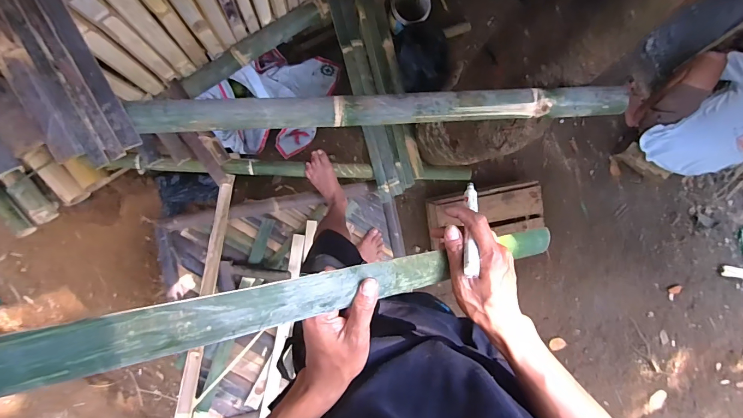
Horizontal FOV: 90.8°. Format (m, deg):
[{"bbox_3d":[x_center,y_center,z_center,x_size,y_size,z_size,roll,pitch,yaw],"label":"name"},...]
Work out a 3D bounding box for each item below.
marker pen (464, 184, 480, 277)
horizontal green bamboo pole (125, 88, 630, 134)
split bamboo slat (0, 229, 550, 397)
[{"bbox_3d":[0.114,0.016,0.421,0.014,0.010,0.133,18,49,-6],"label":"marker pen"},{"bbox_3d":[0.034,-0.175,0.641,0.834,0.037,0.051,-3,95,-7],"label":"horizontal green bamboo pole"},{"bbox_3d":[-0.038,0.075,0.333,0.714,0.014,0.038,-5,96,-37],"label":"split bamboo slat"}]

